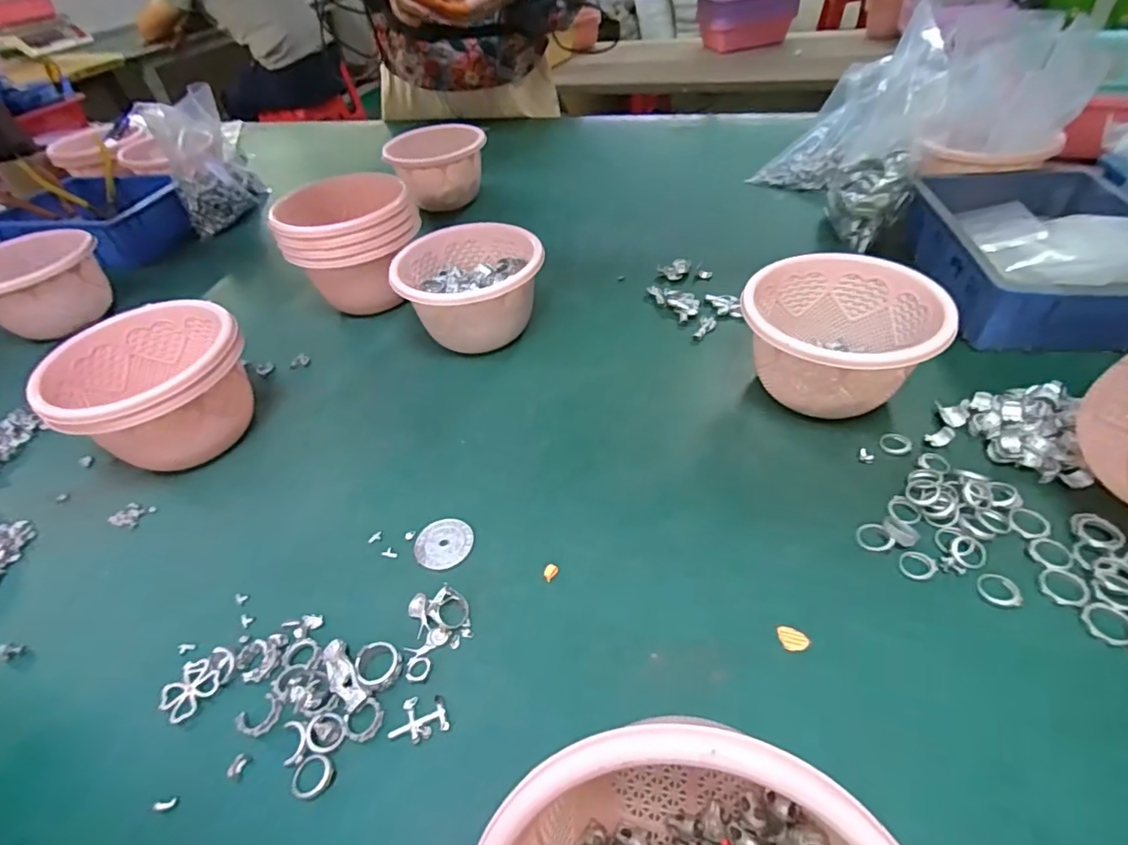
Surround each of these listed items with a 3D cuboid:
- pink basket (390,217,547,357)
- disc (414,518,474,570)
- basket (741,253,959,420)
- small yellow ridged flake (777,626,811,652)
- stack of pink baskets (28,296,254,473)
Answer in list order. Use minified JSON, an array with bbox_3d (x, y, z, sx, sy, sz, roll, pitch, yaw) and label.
[{"bbox_3d":[-0.100,-0.140,0.575,0.145,0.085,0.142,-31,50,-23],"label":"pink basket"},{"bbox_3d":[-0.089,0.089,0.403,0.039,0.004,0.043,24,53,27],"label":"disc"},{"bbox_3d":[0.223,-0.069,0.457,0.138,0.090,0.136,7,47,13],"label":"basket"},{"bbox_3d":[0.139,0.131,0.328,0.018,0.004,0.015,10,47,16],"label":"small yellow ridged flake"},{"bbox_3d":[-0.349,-0.026,0.479,0.141,0.097,0.136,-34,51,-25],"label":"stack of pink baskets"}]

